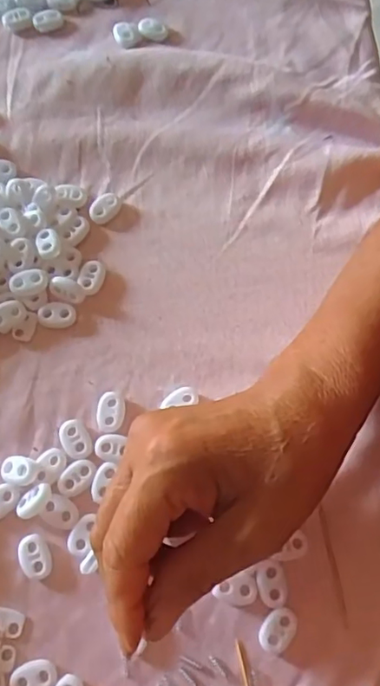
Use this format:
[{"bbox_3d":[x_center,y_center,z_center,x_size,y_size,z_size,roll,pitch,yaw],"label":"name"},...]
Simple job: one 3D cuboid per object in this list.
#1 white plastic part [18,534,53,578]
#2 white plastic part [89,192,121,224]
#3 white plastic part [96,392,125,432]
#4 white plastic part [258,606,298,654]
[{"bbox_3d":[-0.080,0.110,0.284,0.016,0.005,0.022,-17,72,-7],"label":"white plastic part"},{"bbox_3d":[-0.054,-0.087,0.351,0.016,0.006,0.022,41,75,12],"label":"white plastic part"},{"bbox_3d":[-0.045,0.039,0.310,0.015,0.005,0.023,2,71,-1],"label":"white plastic part"},{"bbox_3d":[0.044,0.143,0.275,0.016,0.005,0.022,31,73,9],"label":"white plastic part"}]

